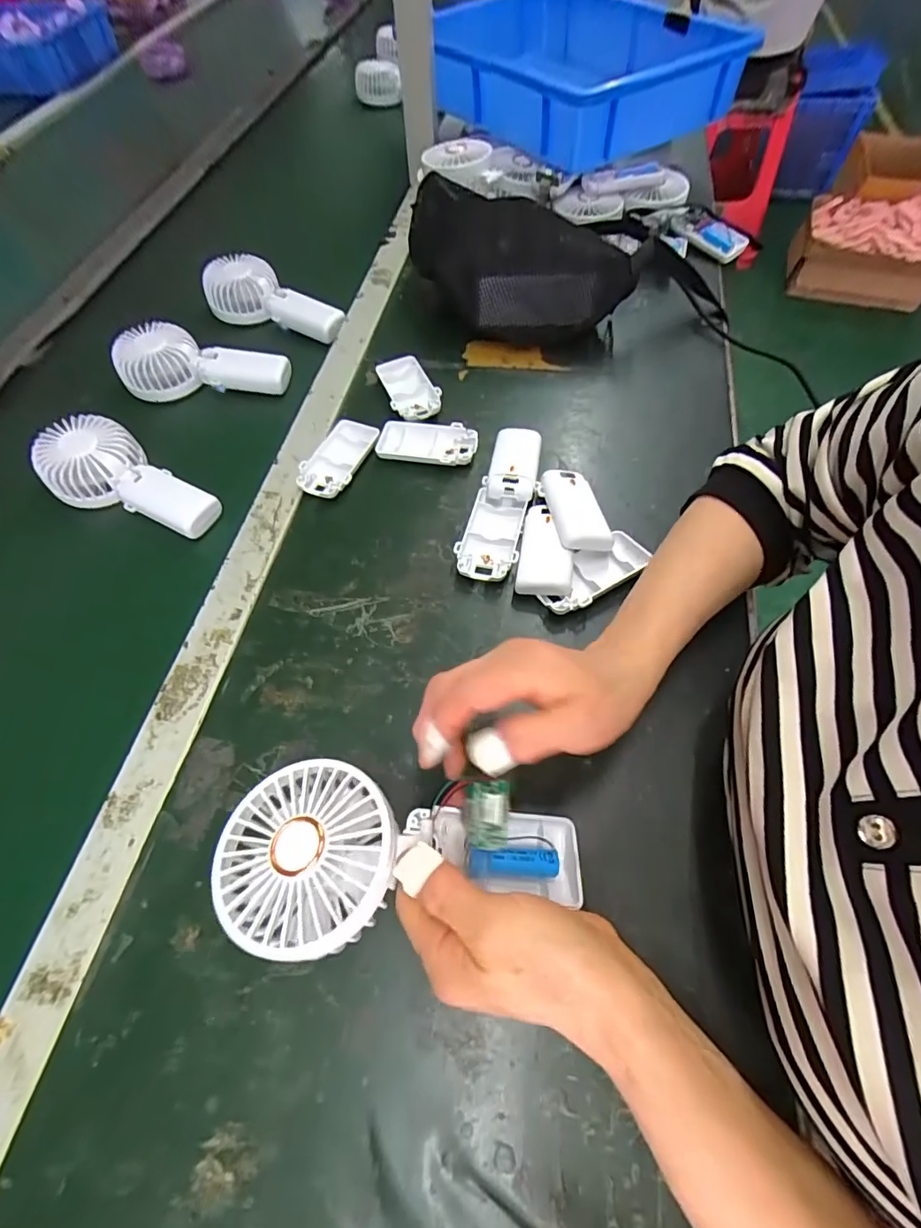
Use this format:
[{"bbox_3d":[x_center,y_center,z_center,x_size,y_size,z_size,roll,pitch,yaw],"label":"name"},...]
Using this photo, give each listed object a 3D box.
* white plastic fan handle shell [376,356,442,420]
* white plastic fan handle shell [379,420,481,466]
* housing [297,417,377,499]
[{"bbox_3d":[-0.055,-0.236,0.527,0.049,0.012,0.094,-25,62,-10],"label":"white plastic fan handle shell"},{"bbox_3d":[-0.032,-0.163,0.482,0.096,0.015,0.045,10,62,9],"label":"white plastic fan handle shell"},{"bbox_3d":[-0.116,-0.148,0.481,0.050,0.013,0.092,14,63,11],"label":"housing"}]

